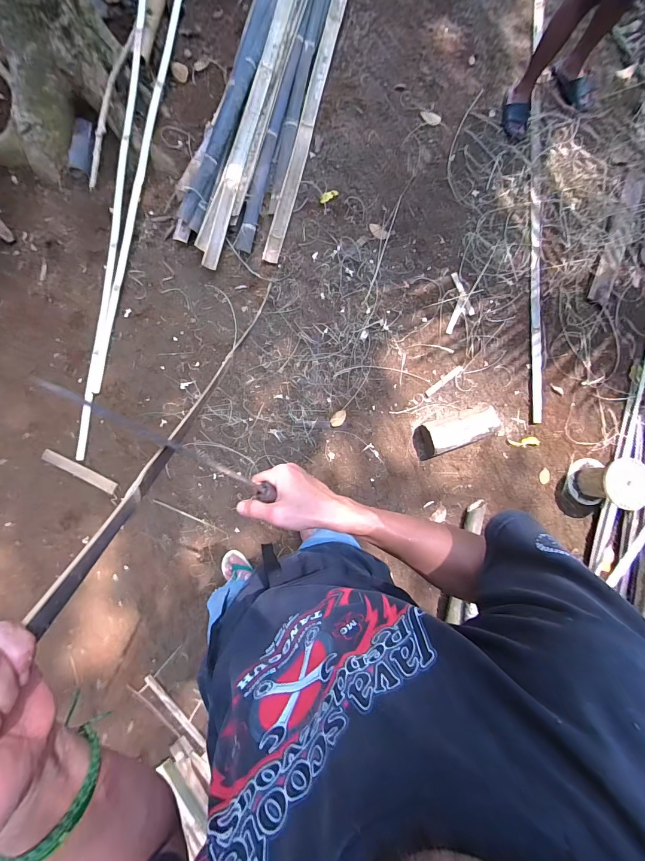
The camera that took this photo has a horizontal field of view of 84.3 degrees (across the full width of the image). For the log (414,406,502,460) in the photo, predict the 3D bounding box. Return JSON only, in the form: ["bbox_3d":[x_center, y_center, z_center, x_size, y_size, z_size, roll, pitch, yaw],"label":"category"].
[{"bbox_3d":[0.554,0.002,1.476,0.347,0.115,0.143,-20,87,-5],"label":"log"}]

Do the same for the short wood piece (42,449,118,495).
[{"bbox_3d":[-0.987,0.169,1.455,0.318,0.019,0.050,28,85,-1],"label":"short wood piece"}]

